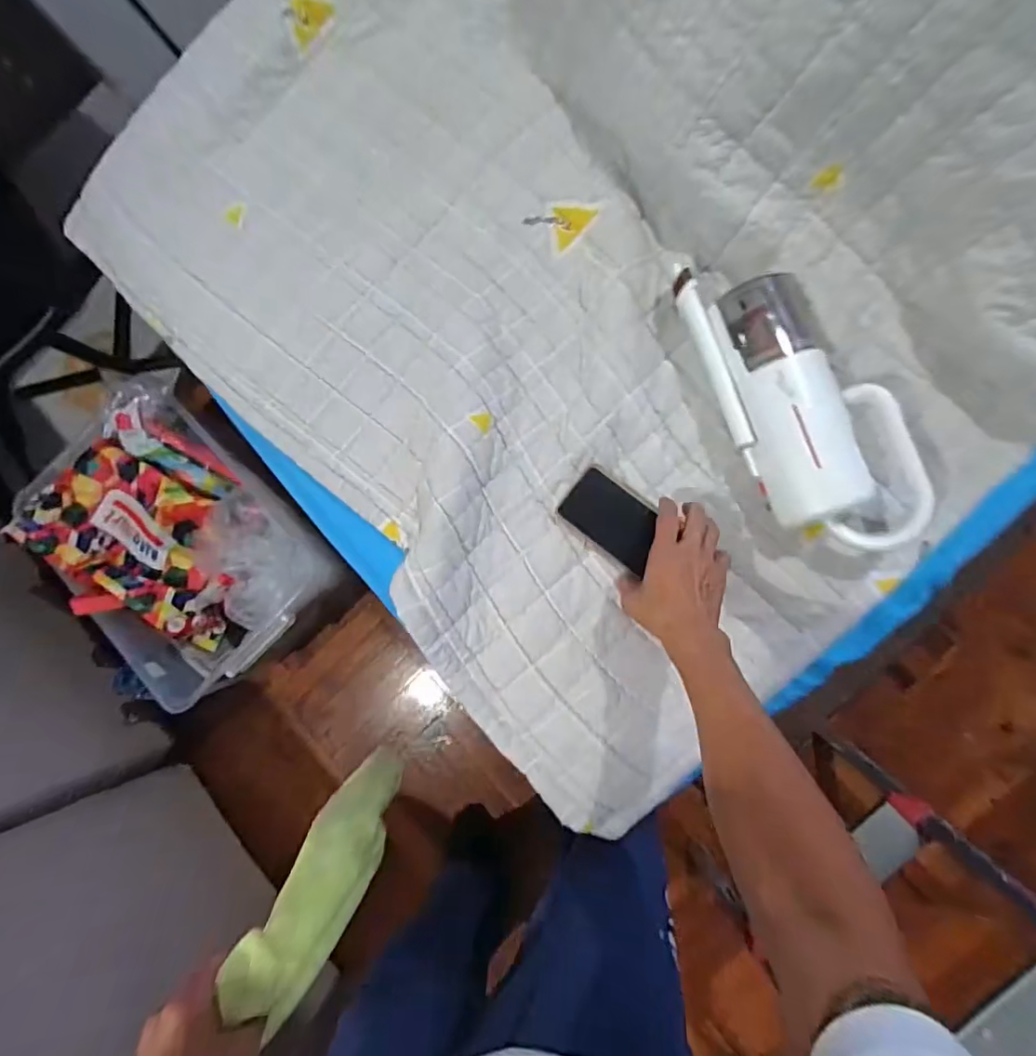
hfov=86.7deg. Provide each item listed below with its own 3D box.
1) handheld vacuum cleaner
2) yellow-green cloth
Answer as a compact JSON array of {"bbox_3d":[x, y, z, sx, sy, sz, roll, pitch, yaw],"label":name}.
[{"bbox_3d":[0.295,-0.135,0.573,0.138,0.075,0.336,-24,82,5],"label":"handheld vacuum cleaner"},{"bbox_3d":[-0.210,0.383,0.586,0.068,0.338,0.094,-16,89,4],"label":"yellow-green cloth"}]

